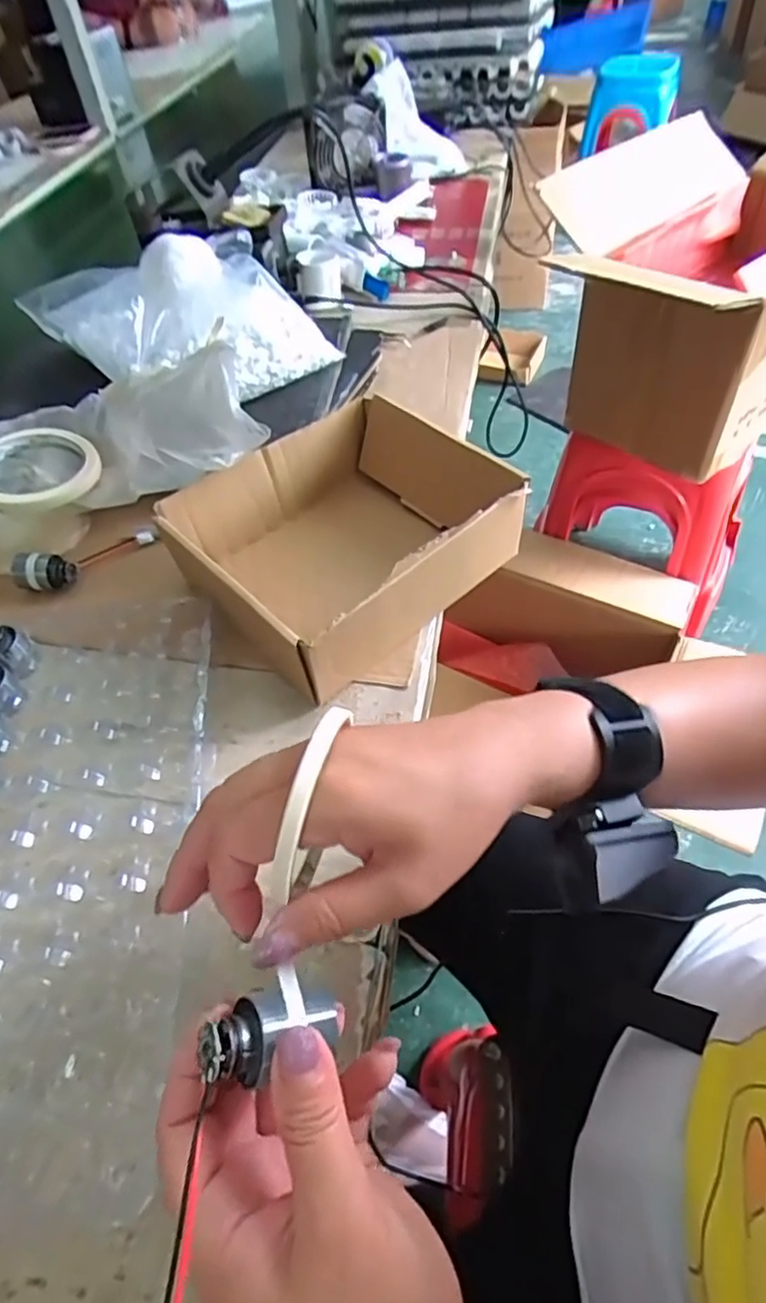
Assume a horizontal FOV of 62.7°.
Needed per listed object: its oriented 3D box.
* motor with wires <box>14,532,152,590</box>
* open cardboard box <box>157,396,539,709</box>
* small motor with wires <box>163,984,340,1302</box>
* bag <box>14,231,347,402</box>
[{"bbox_3d":[-0.240,-0.077,0.505,0.106,0.026,0.030,-30,55,-15],"label":"motor with wires"},{"bbox_3d":[-0.028,-0.086,0.475,0.209,0.081,0.186,-37,58,-22],"label":"open cardboard box"},{"bbox_3d":[-0.046,0.152,0.194,0.037,0.021,0.099,11,46,11],"label":"small motor with wires"},{"bbox_3d":[-0.192,-0.294,0.562,0.254,0.093,0.138,15,56,17],"label":"bag"}]

